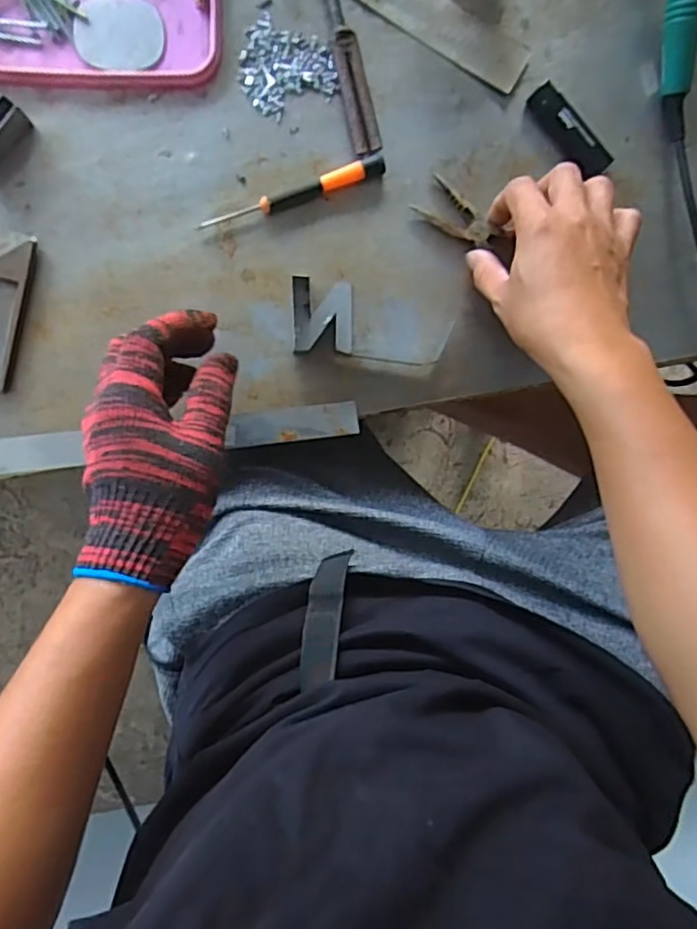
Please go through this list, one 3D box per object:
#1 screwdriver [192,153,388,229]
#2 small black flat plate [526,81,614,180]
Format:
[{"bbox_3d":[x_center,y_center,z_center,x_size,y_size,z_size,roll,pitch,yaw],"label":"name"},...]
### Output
[{"bbox_3d":[-0.040,-0.198,0.469,0.141,0.013,0.012,-20,97,-3],"label":"screwdriver"},{"bbox_3d":[0.167,-0.251,0.483,0.024,0.008,0.076,-43,98,0],"label":"small black flat plate"}]

